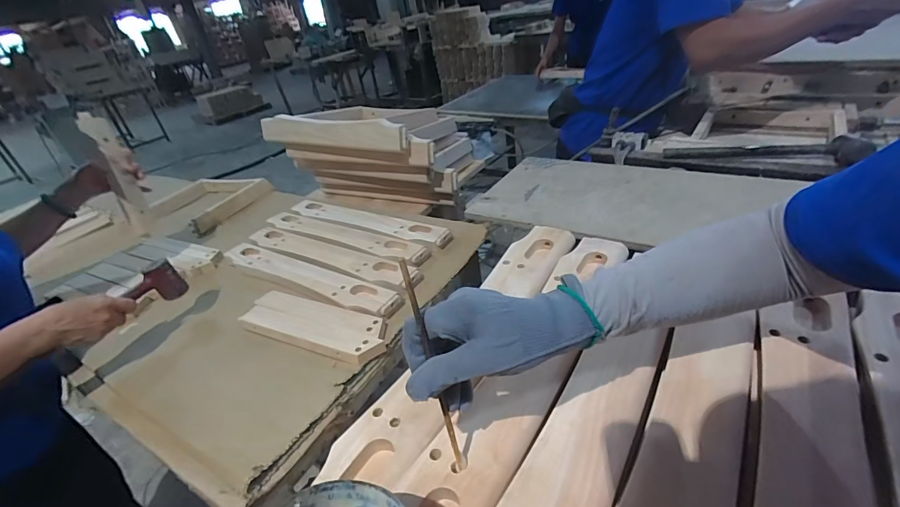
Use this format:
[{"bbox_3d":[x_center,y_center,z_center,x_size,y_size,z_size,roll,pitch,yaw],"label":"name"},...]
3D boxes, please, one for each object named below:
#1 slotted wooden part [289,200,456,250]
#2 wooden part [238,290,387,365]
[{"bbox_3d":[-0.216,-0.092,0.974,0.487,0.020,0.066,13,40,32],"label":"slotted wooden part"},{"bbox_3d":[-0.233,0.116,0.687,0.287,0.030,0.093,9,38,27],"label":"wooden part"}]

